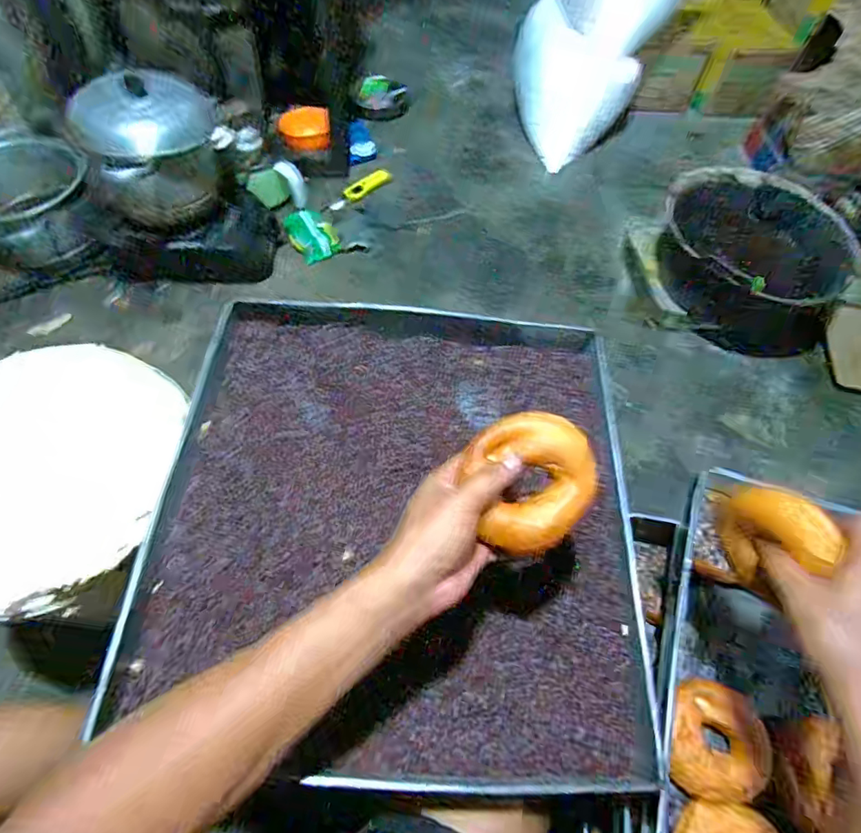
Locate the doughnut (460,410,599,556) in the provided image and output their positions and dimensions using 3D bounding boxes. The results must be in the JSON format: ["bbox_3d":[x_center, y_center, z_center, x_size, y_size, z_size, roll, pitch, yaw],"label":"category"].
[{"bbox_3d":[0.076,0.048,0.395,0.098,0.036,0.098,0,89,-4],"label":"doughnut"}]

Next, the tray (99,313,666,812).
[{"bbox_3d":[-0.032,0.085,0.541,0.483,0.062,0.506,6,60,-1],"label":"tray"}]

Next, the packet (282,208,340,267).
[{"bbox_3d":[-0.322,-0.498,1.384,0.128,0.051,0.173,-16,62,-15],"label":"packet"}]

